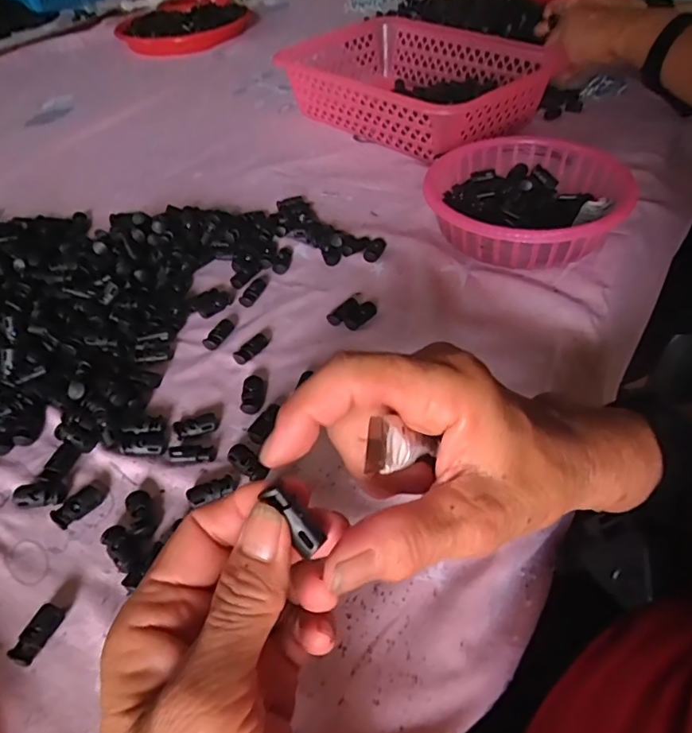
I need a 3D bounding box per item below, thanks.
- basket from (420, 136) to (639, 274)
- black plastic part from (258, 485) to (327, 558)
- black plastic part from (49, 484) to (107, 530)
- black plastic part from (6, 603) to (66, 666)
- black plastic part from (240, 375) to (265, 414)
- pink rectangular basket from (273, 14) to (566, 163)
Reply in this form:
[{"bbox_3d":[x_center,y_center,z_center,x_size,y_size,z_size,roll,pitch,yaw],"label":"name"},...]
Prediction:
[{"bbox_3d":[0.158,-0.146,0.484,0.168,0.052,0.166,9,48,11],"label":"basket"},{"bbox_3d":[-0.018,0.051,0.183,0.027,0.005,0.009,49,59,-2],"label":"black plastic part"},{"bbox_3d":[-0.156,0.081,0.315,0.015,0.010,0.030,23,52,22],"label":"black plastic part"},{"bbox_3d":[-0.154,0.133,0.268,0.014,0.008,0.027,18,50,18],"label":"black plastic part"},{"bbox_3d":[-0.064,0.019,0.369,0.015,0.007,0.030,-3,47,-1],"label":"black plastic part"},{"bbox_3d":[0.073,-0.343,0.666,0.296,0.088,0.200,33,57,31],"label":"pink rectangular basket"}]

